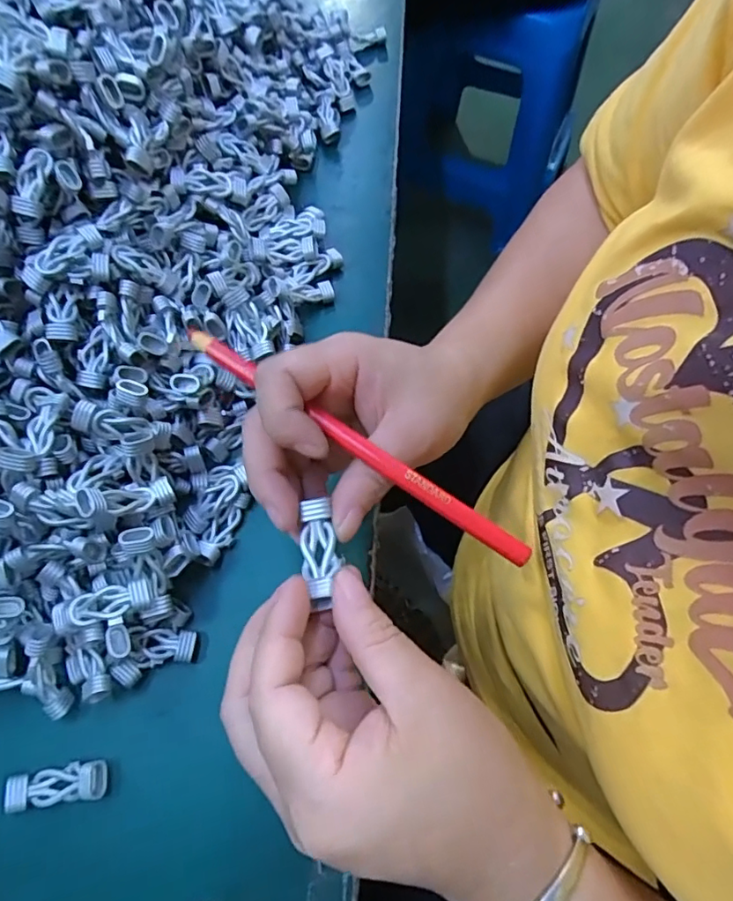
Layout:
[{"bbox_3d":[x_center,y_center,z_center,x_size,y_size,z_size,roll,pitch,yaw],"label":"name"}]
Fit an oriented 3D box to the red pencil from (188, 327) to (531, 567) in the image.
[{"bbox_3d":[-0.007,-0.005,0.220,0.167,0.009,0.009,34,71,11],"label":"red pencil"}]

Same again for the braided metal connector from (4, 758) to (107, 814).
[{"bbox_3d":[-0.142,0.154,0.245,0.044,0.008,0.015,-8,67,-4],"label":"braided metal connector"}]

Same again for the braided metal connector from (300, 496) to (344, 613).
[{"bbox_3d":[-0.019,0.040,0.212,0.015,0.009,0.041,-5,59,-2],"label":"braided metal connector"}]

